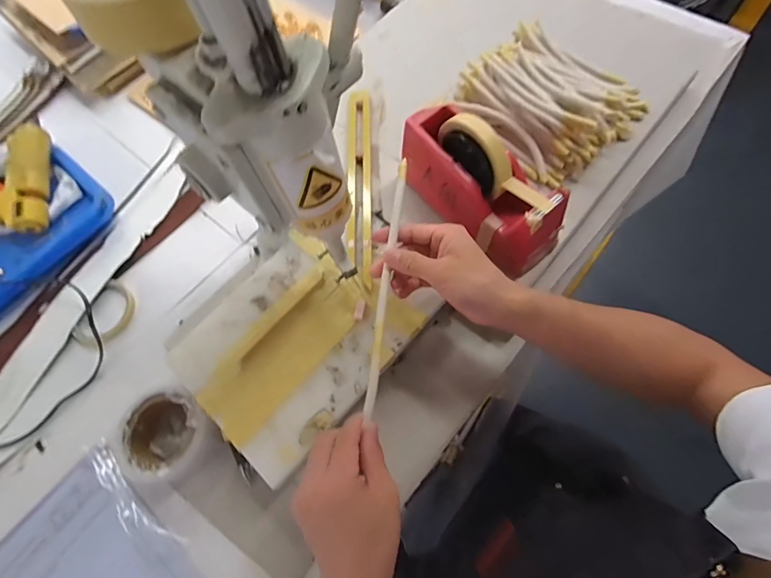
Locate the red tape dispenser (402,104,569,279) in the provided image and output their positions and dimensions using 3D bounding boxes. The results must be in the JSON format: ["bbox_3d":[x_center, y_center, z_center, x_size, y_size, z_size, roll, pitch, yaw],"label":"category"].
[{"bbox_3d":[0.106,-0.122,0.447,0.076,0.114,0.203,-43,70,-13],"label":"red tape dispenser"}]

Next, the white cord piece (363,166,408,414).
[{"bbox_3d":[0.001,-0.009,0.398,0.012,0.016,0.252,8,80,5],"label":"white cord piece"}]

